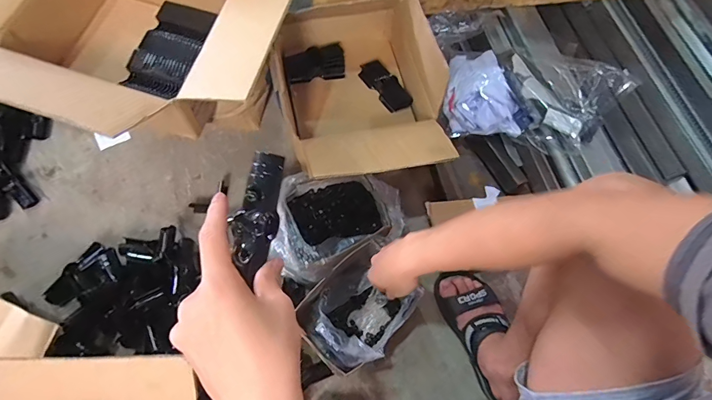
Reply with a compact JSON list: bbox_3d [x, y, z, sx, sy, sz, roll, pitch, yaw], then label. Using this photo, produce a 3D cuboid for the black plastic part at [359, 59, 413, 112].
[{"bbox_3d":[0.067,-0.261,0.886,0.061,0.013,0.137,-38,80,-1],"label":"black plastic part"}]

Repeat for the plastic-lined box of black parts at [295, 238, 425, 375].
[{"bbox_3d":[0.003,0.198,0.711,0.195,0.105,0.154,-41,75,-17],"label":"plastic-lined box of black parts"}]

